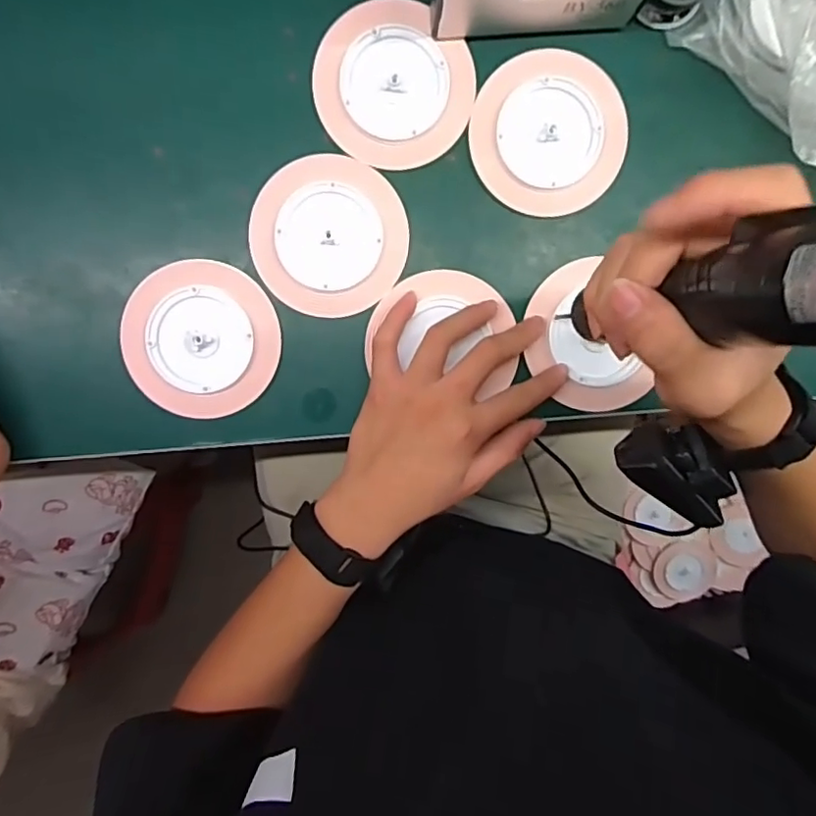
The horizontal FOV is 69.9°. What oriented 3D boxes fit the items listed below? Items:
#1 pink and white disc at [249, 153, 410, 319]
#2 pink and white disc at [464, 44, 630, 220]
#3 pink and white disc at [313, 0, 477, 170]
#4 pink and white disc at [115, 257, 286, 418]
[{"bbox_3d":[-0.051,-0.112,0.381,0.097,0.005,0.100,0,95,-2],"label":"pink and white disc"},{"bbox_3d":[0.092,-0.179,0.382,0.099,0.006,0.097,0,95,-2],"label":"pink and white disc"},{"bbox_3d":[-0.009,-0.205,0.374,0.100,0.004,0.096,0,95,-2],"label":"pink and white disc"},{"bbox_3d":[-0.137,-0.046,0.387,0.100,0.005,0.097,0,95,-2],"label":"pink and white disc"}]

